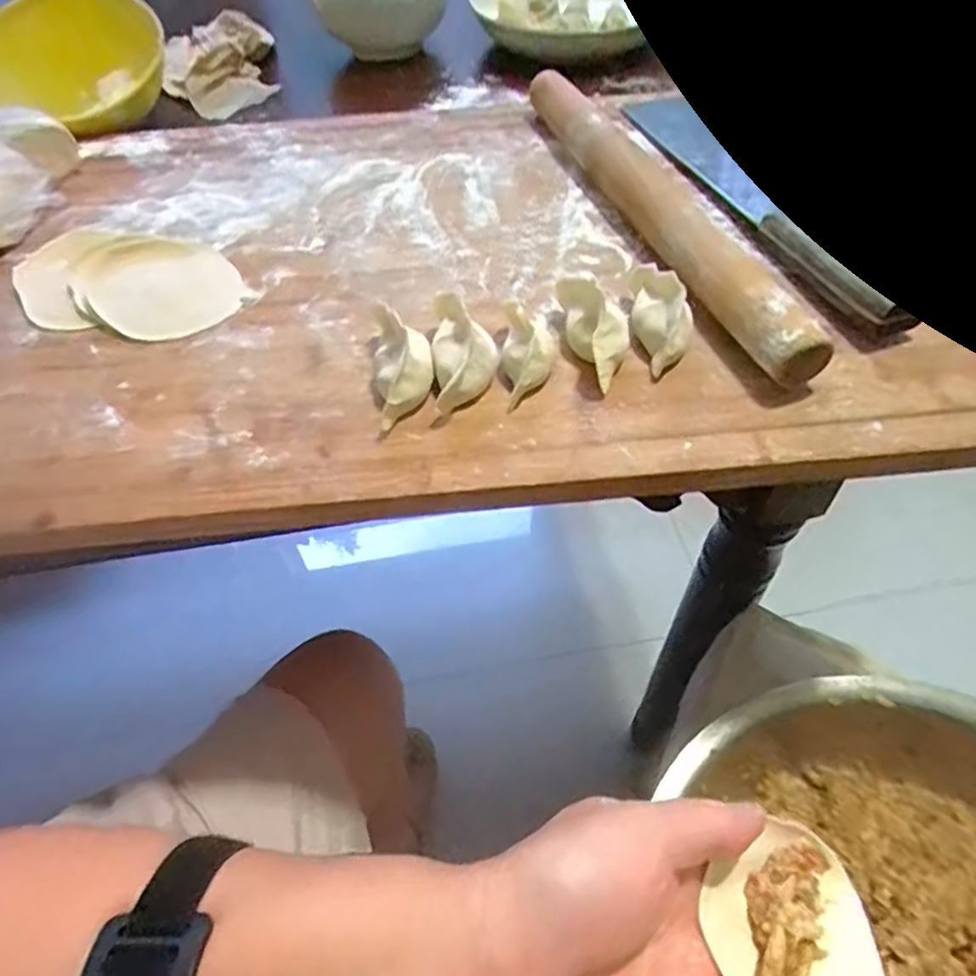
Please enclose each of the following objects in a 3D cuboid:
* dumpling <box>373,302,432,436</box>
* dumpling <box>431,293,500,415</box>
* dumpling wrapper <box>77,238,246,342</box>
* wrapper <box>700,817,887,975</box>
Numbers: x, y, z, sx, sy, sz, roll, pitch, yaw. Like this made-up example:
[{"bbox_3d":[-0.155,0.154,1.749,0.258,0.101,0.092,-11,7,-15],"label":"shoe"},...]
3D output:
[{"bbox_3d":[-0.040,-0.059,0.313,0.028,0.030,0.052,-11,52,-6],"label":"dumpling"},{"bbox_3d":[-0.012,-0.068,0.320,0.030,0.031,0.052,-7,52,-3],"label":"dumpling"},{"bbox_3d":[-0.191,-0.120,0.392,0.078,0.005,0.102,-34,63,-25],"label":"dumpling wrapper"},{"bbox_3d":[0.119,0.168,0.249,0.070,0.021,0.070,-12,64,-39],"label":"wrapper"}]

